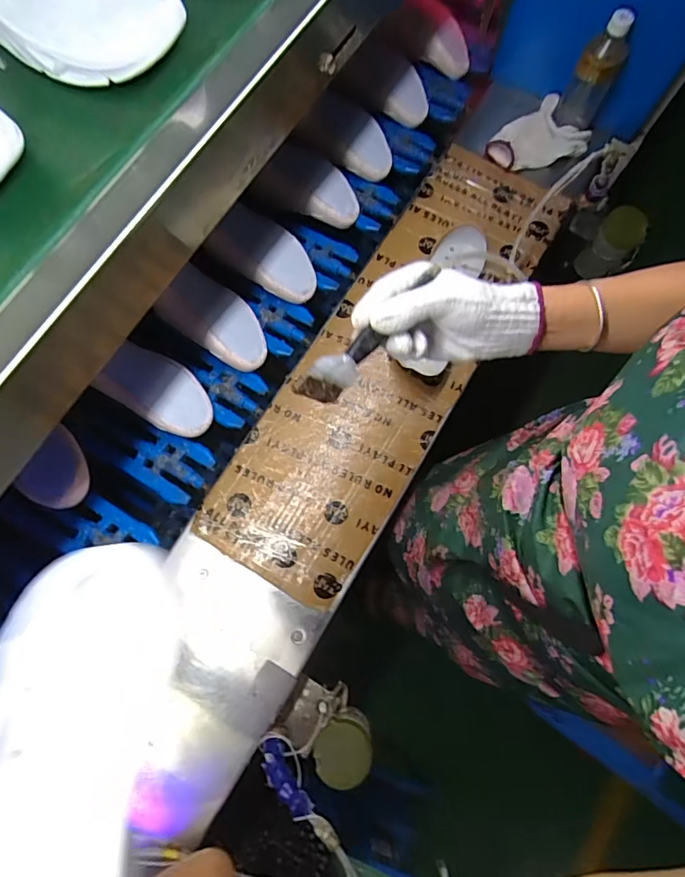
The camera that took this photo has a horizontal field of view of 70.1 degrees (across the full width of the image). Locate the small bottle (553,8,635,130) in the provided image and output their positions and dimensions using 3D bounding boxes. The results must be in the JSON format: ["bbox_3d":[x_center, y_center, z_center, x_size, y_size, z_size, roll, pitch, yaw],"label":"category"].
[{"bbox_3d":[0.381,-0.545,0.735,0.065,0.173,0.058,27,78,4],"label":"small bottle"}]

